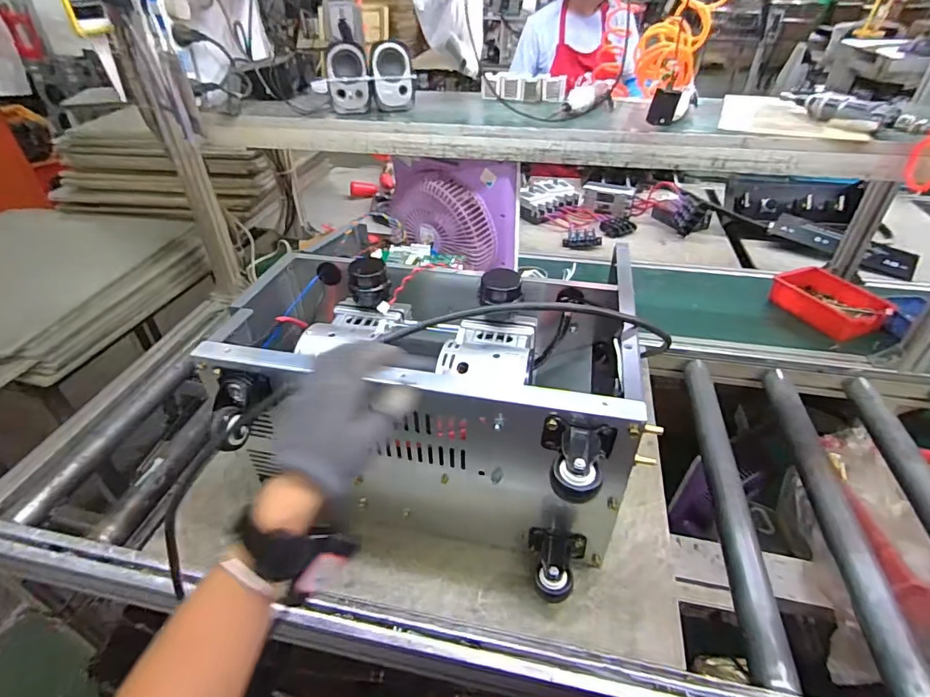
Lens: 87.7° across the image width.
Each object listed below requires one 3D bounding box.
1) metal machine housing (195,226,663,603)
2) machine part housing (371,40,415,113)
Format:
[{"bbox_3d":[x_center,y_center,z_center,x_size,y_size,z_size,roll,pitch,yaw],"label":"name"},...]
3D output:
[{"bbox_3d":[-0.039,0.048,0.699,0.522,0.305,0.410,7,39,15],"label":"metal machine housing"},{"bbox_3d":[-0.147,-0.525,0.938,0.079,0.113,0.059,-20,33,-19],"label":"machine part housing"}]

